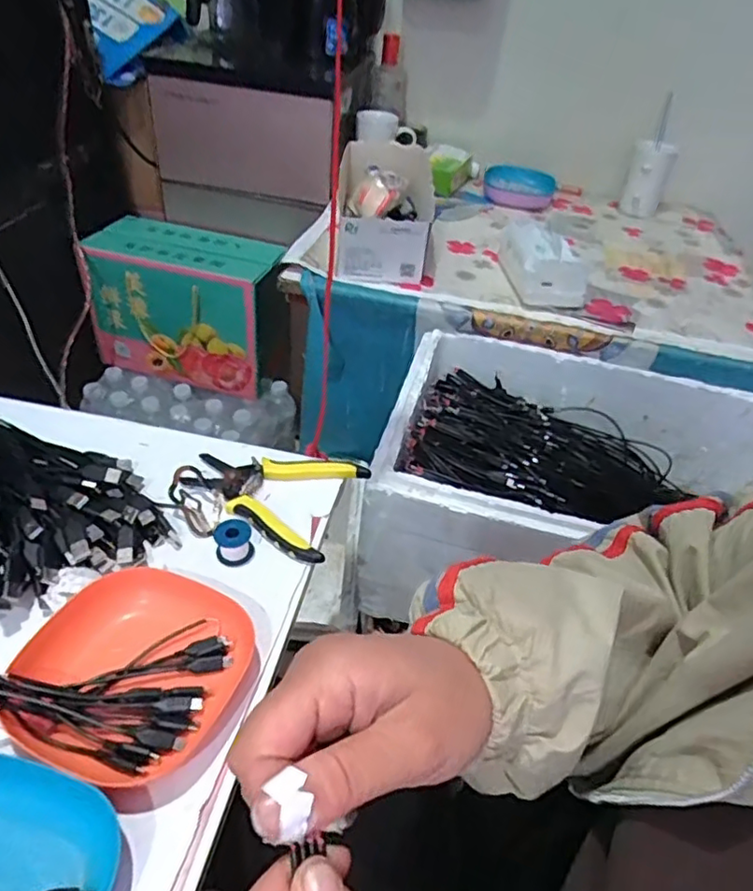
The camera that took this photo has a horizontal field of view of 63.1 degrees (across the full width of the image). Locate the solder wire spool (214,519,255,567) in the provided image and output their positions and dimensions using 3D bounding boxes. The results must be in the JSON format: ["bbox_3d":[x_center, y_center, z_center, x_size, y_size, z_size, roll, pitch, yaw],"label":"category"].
[{"bbox_3d":[-0.117,0.079,0.502,0.029,0.026,0.027,4,41,-4],"label":"solder wire spool"}]

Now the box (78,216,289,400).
[{"bbox_3d":[-0.339,-0.257,1.125,0.312,0.233,0.155,14,41,8],"label":"box"}]

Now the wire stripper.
[{"bbox_3d":[-0.098,0.040,0.557,0.152,0.017,0.117,17,42,11],"label":"wire stripper"}]

